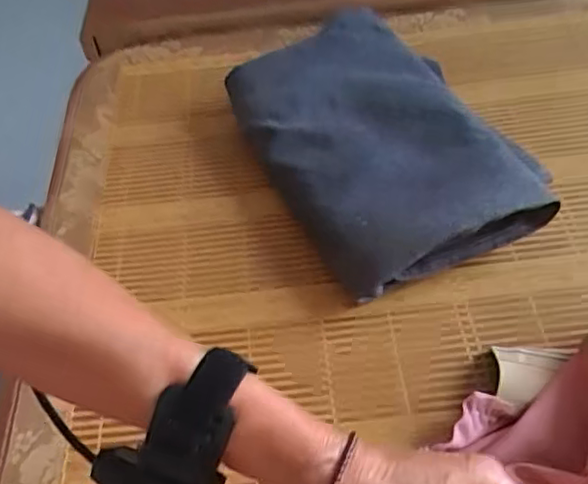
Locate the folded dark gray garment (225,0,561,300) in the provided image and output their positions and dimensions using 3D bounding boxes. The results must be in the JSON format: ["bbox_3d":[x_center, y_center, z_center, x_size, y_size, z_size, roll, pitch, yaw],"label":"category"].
[{"bbox_3d":[0.064,-0.082,0.518,0.173,0.062,0.265,-22,52,-12],"label":"folded dark gray garment"}]

